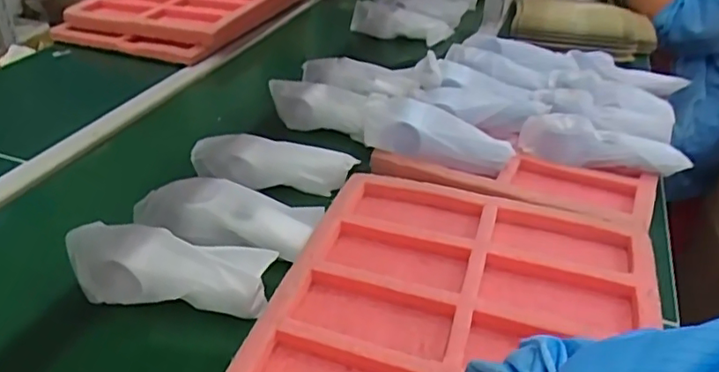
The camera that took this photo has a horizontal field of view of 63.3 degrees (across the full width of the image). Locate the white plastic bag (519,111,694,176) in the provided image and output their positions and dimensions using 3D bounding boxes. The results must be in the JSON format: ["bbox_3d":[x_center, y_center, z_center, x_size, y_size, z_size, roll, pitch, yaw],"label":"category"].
[{"bbox_3d":[0.303,-0.052,0.734,0.191,0.046,0.057,10,34,11],"label":"white plastic bag"}]

